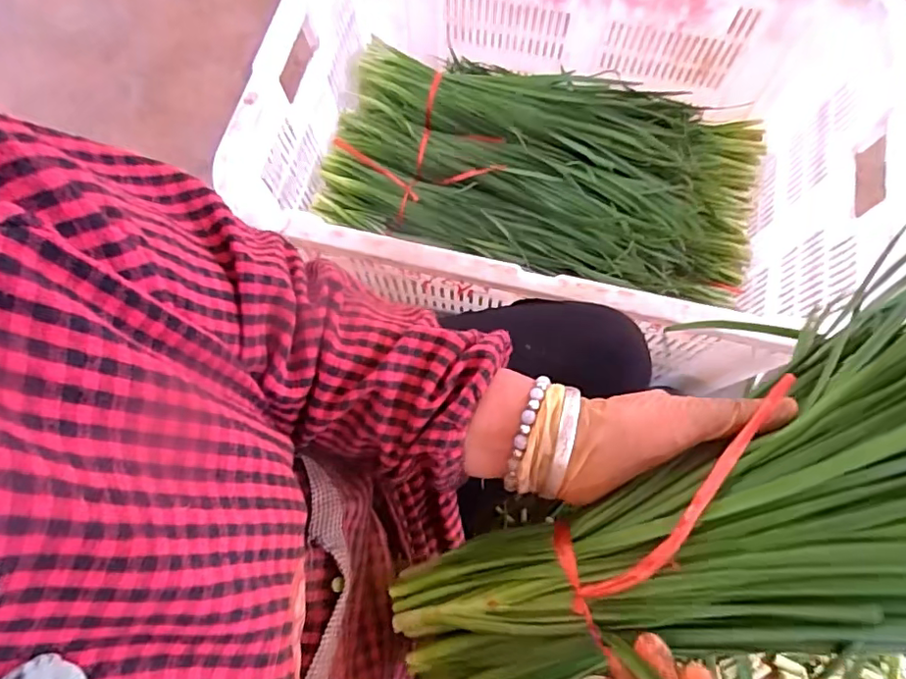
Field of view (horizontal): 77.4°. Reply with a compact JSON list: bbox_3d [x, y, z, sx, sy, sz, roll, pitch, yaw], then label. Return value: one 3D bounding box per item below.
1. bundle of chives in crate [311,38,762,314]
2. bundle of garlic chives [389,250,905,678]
[{"bbox_3d":[0.143,-0.245,0.794,0.587,0.117,0.291,11,75,3],"label":"bundle of chives in crate"},{"bbox_3d":[0.187,0.089,0.299,0.457,0.102,0.171,-27,76,15],"label":"bundle of garlic chives"}]

